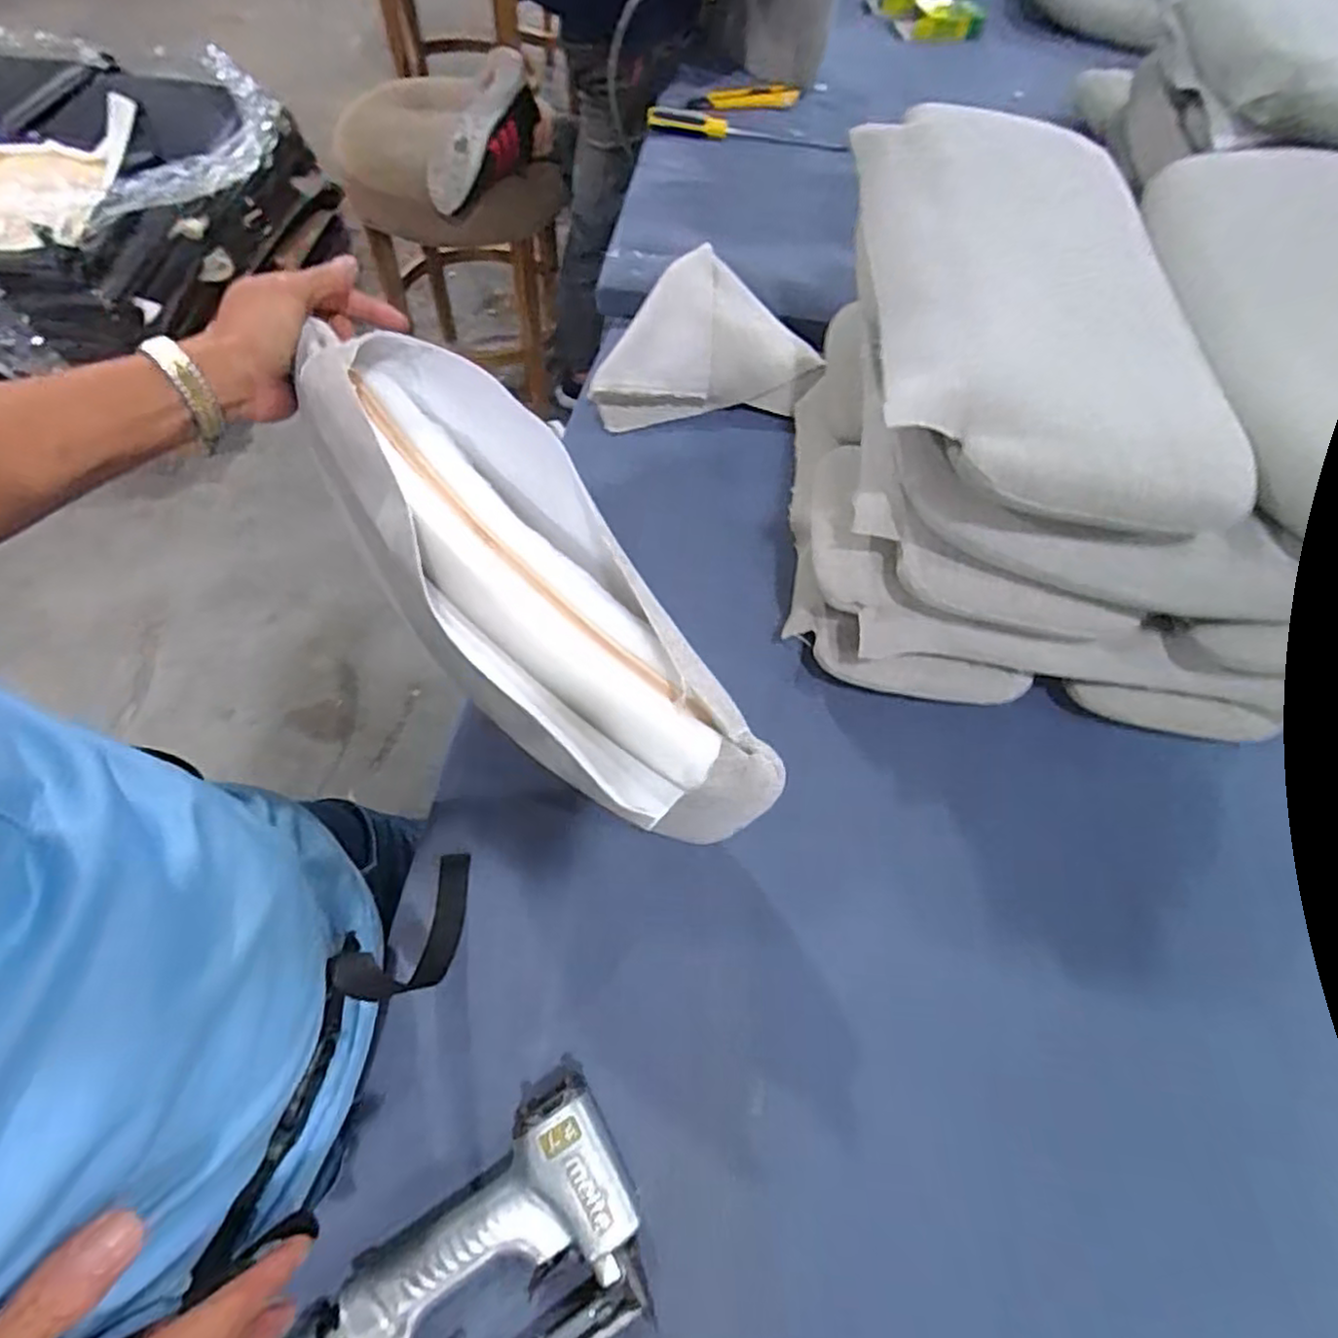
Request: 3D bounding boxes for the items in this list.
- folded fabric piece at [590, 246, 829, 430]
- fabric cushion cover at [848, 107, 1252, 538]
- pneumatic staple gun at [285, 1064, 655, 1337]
[{"bbox_3d":[0.044,-0.369,0.800,0.241,0.111,0.193,6,61,0],"label":"folded fabric piece"},{"bbox_3d":[0.252,-0.277,0.491,0.224,0.062,0.426,4,61,-1],"label":"fabric cushion cover"},{"bbox_3d":[-0.121,0.370,0.401,0.239,0.048,0.125,-33,68,-20],"label":"pneumatic staple gun"}]

